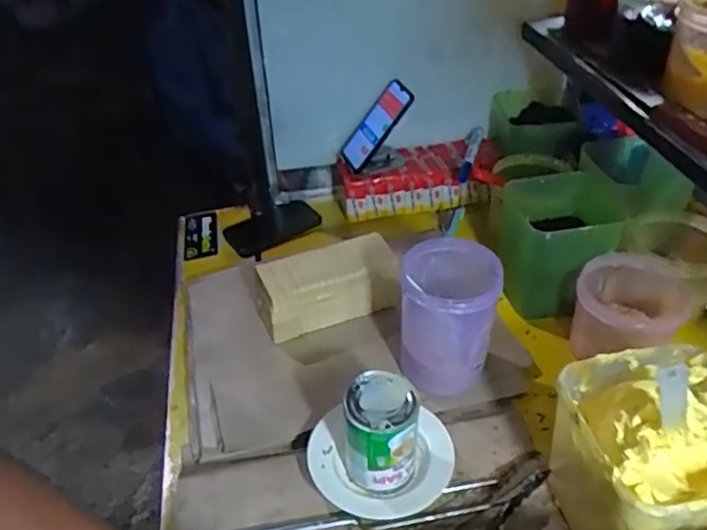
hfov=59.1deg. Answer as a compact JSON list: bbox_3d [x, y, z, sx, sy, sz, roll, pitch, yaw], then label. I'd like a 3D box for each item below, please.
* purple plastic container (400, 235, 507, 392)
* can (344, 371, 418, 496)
[{"bbox_3d":[0.106,0.063,0.727,0.096,0.160,0.109,-2,39,8],"label":"purple plastic container"},{"bbox_3d":[0.026,0.162,0.620,0.067,0.095,0.072,-5,38,4],"label":"can"}]

